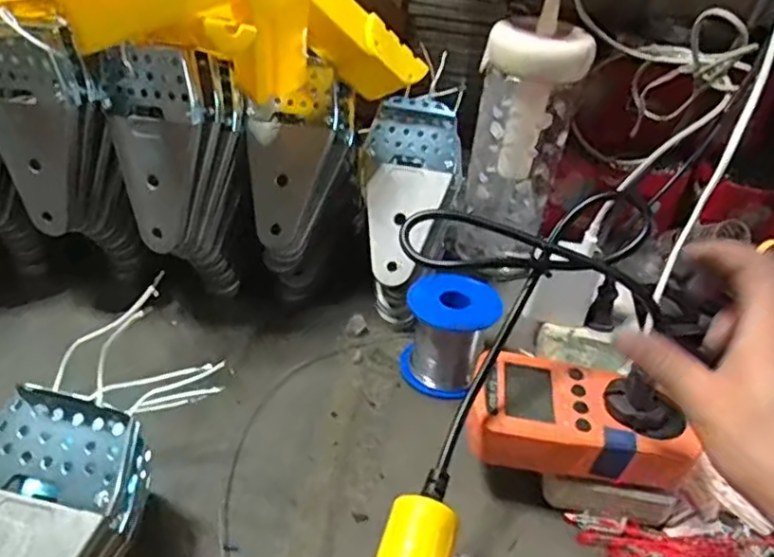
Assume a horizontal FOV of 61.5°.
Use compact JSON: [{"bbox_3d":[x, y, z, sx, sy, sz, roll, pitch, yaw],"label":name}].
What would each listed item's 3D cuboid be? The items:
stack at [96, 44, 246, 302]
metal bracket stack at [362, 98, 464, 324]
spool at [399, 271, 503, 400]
[{"bbox_3d":[-0.156,-0.076,0.490,0.080,0.192,0.101,13,24,10],"label":"stack"},{"bbox_3d":[0.015,-0.055,0.504,0.072,0.169,0.044,9,-7,3],"label":"metal bracket stack"},{"bbox_3d":[0.042,0.041,0.455,0.060,0.072,0.051,13,37,9],"label":"spool"}]

